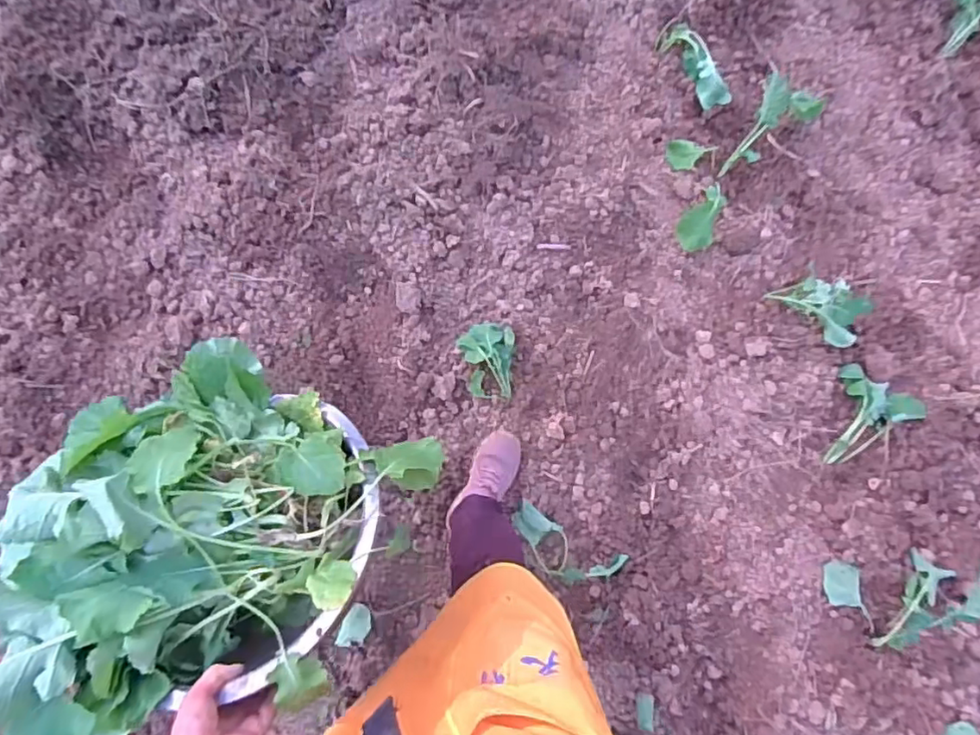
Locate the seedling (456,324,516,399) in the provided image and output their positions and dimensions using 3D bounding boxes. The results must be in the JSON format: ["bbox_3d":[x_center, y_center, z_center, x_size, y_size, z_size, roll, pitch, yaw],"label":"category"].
[{"bbox_3d":[-0.011,-0.019,1.308,0.123,0.074,0.167,4,78,0],"label":"seedling"}]

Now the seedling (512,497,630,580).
[{"bbox_3d":[0.152,0.383,1.247,0.238,0.041,0.106,28,79,5],"label":"seedling"}]

